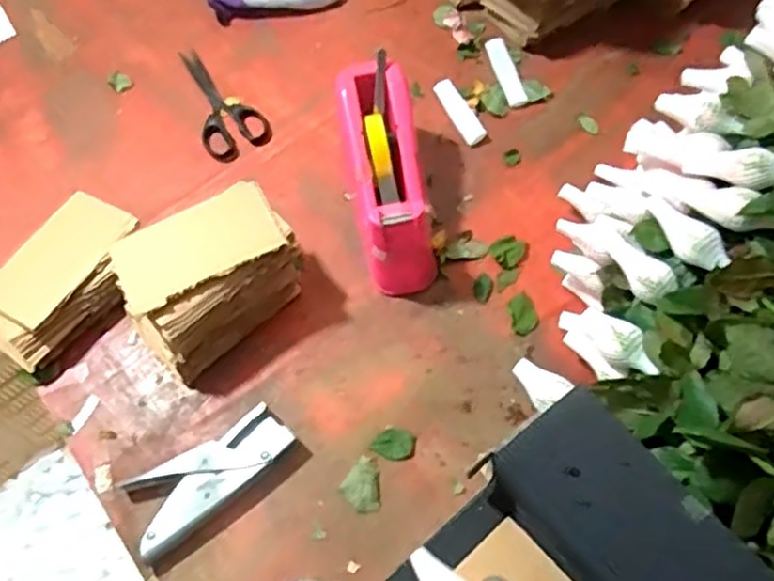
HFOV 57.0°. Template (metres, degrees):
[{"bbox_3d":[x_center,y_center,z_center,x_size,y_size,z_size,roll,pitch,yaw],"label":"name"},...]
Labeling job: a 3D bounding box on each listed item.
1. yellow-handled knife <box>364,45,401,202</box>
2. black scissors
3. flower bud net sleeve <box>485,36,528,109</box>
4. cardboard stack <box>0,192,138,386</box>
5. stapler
[{"bbox_3d":[-0.007,-0.151,0.664,0.026,0.014,0.145,-4,77,2],"label":"yellow-handled knife"},{"bbox_3d":[-0.191,-0.217,0.805,0.072,0.007,0.167,-26,65,-9],"label":"black scissors"},{"bbox_3d":[0.132,-0.246,0.796,0.022,0.008,0.101,-13,64,-3],"label":"flower bud net sleeve"},{"bbox_3d":[-0.305,-0.009,0.680,0.109,0.055,0.162,39,72,20],"label":"cardboard stack"},{"bbox_3d":[-0.154,0.154,0.608,0.147,0.026,0.064,-36,67,-13],"label":"stapler"}]

